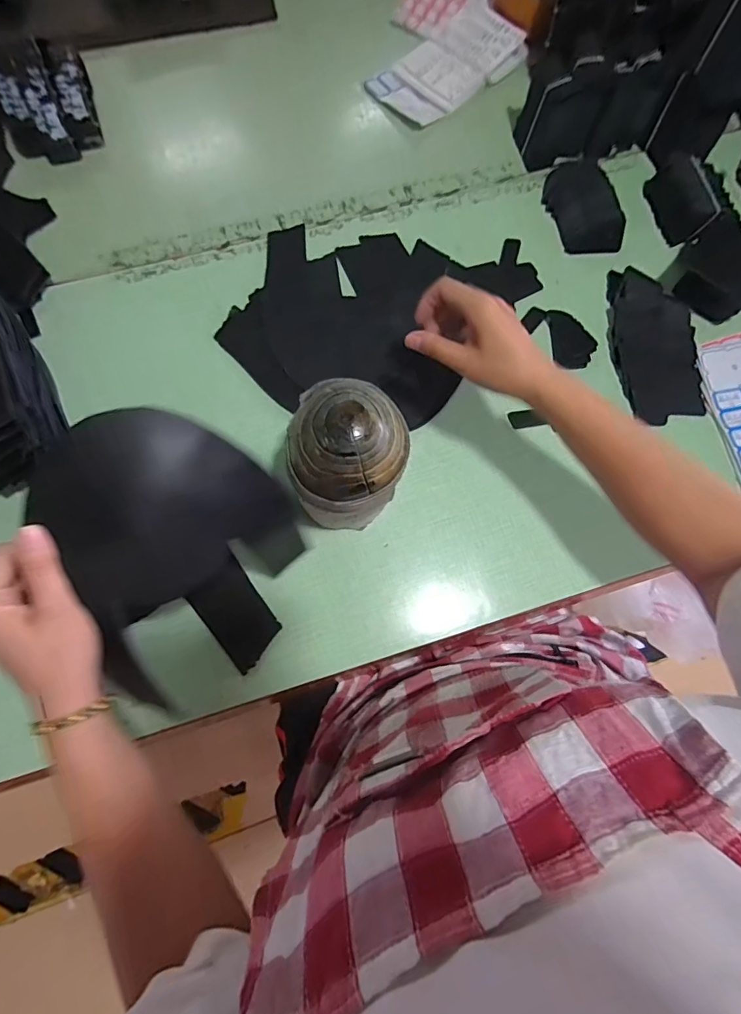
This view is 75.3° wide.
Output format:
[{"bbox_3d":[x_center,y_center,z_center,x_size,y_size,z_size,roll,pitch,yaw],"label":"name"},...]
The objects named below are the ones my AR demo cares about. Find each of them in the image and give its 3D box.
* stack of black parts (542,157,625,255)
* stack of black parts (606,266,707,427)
[{"bbox_3d":[0.271,-0.389,0.615,0.072,0.031,0.139,-16,77,-5],"label":"stack of black parts"},{"bbox_3d":[0.342,-0.199,0.569,0.101,0.029,0.192,0,77,-1],"label":"stack of black parts"}]

